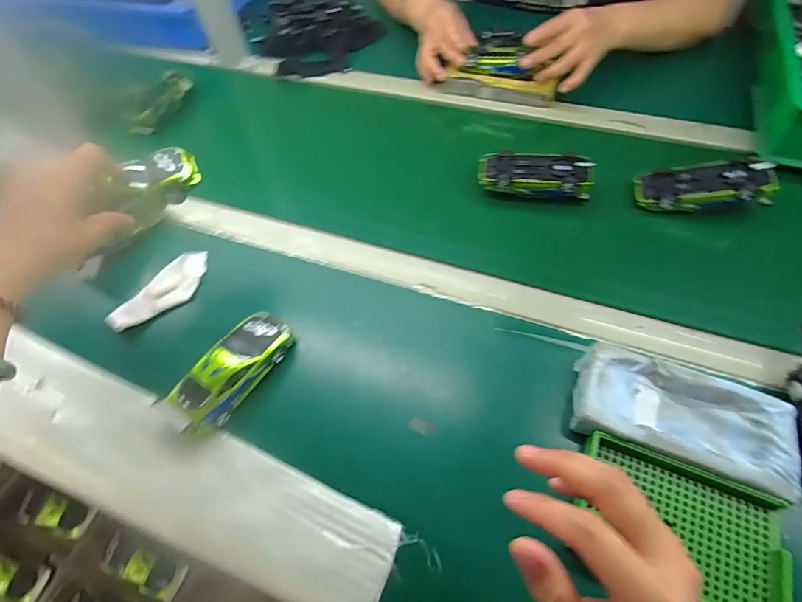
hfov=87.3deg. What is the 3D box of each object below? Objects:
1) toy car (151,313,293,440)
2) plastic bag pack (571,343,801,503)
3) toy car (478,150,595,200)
[{"bbox_3d":[-0.164,0.065,0.405,0.048,0.035,0.126,28,63,20],"label":"toy car"},{"bbox_3d":[0.234,0.094,0.353,0.162,0.025,0.080,18,60,14],"label":"plastic bag pack"},{"bbox_3d":[0.168,-0.159,0.530,0.136,0.032,0.057,8,58,9],"label":"toy car"}]

